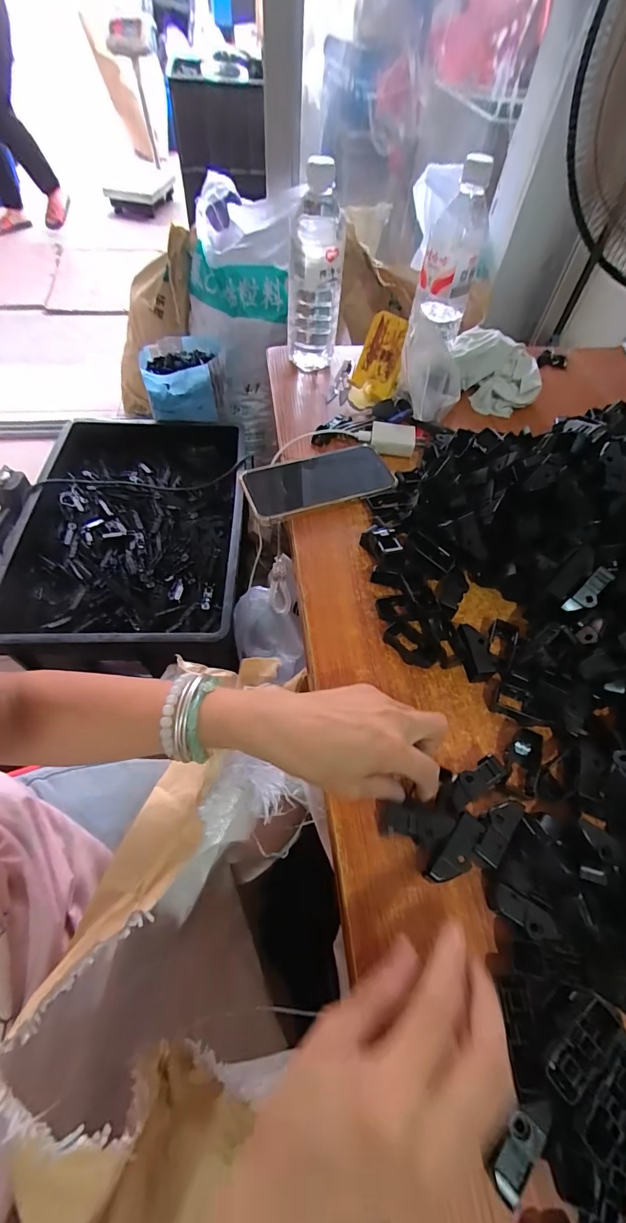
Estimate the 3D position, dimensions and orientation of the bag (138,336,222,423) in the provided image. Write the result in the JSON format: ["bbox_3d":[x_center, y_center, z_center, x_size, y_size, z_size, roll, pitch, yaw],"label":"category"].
[{"bbox_3d":[-0.309,-0.565,1.045,0.189,0.129,0.199,-10,58,-10],"label":"bag"}]

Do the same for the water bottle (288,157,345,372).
[{"bbox_3d":[0.001,-0.417,0.550,0.066,0.219,0.057,-1,57,-4],"label":"water bottle"}]

